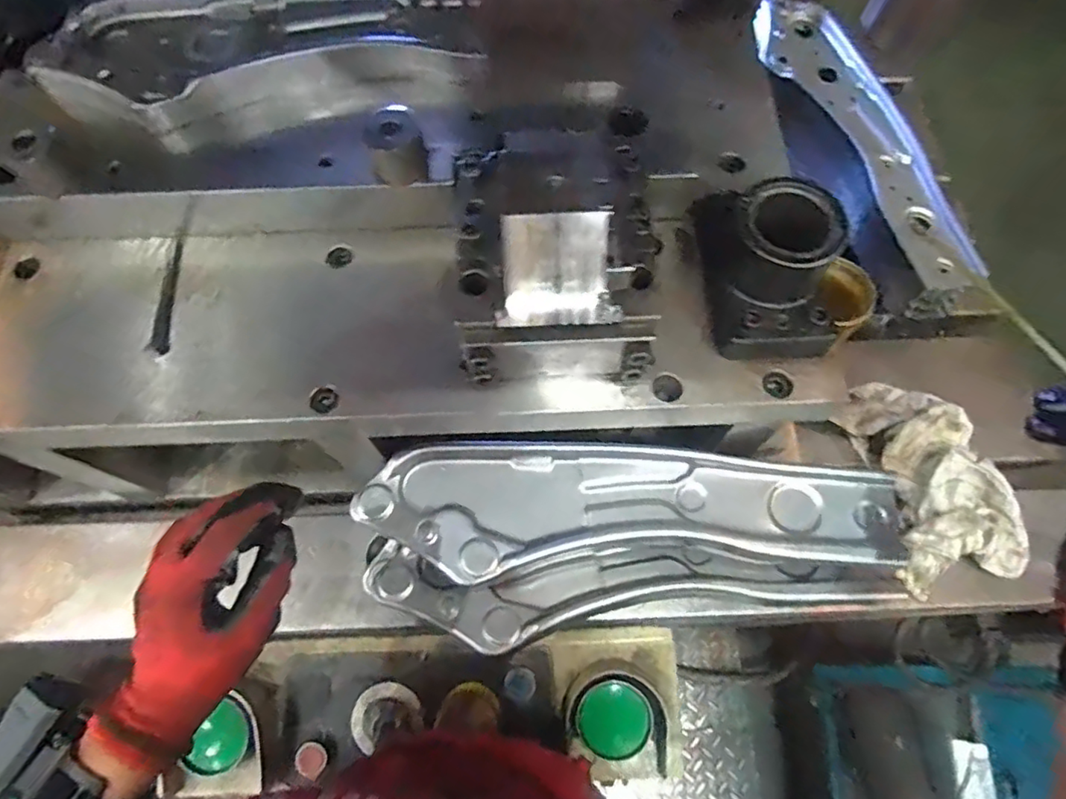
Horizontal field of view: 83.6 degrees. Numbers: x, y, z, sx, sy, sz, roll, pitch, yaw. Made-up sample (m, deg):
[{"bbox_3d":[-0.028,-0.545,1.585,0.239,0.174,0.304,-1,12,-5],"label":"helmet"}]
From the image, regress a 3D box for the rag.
[{"bbox_3d":[0.398,0.083,0.590,0.132,0.060,0.193,-8,66,-3],"label":"rag"}]

